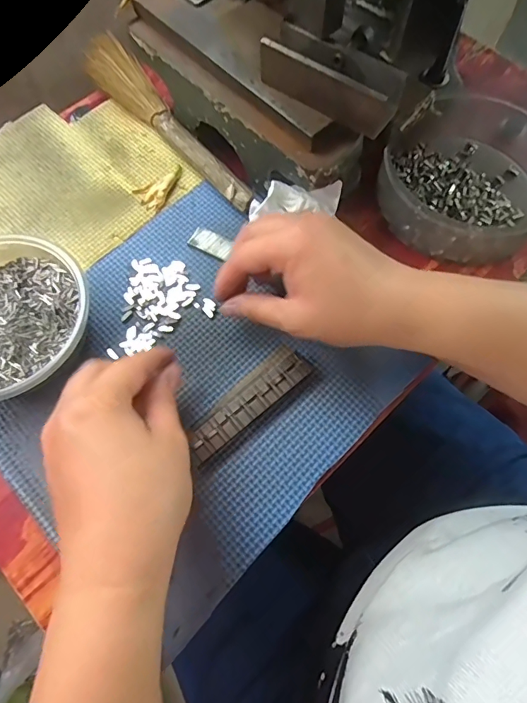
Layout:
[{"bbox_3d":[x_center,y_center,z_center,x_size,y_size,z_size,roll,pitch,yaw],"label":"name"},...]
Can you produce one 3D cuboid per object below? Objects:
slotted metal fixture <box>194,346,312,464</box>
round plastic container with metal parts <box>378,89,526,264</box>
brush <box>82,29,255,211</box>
[{"bbox_3d":[-0.012,0.032,0.296,0.095,0.012,0.029,-39,73,-14],"label":"slotted metal fixture"},{"bbox_3d":[0.168,-0.152,0.355,0.135,0.041,0.168,19,70,7],"label":"round plastic container with metal parts"},{"bbox_3d":[-0.083,-0.198,0.378,0.039,0.021,0.230,-38,73,-14],"label":"brush"}]

